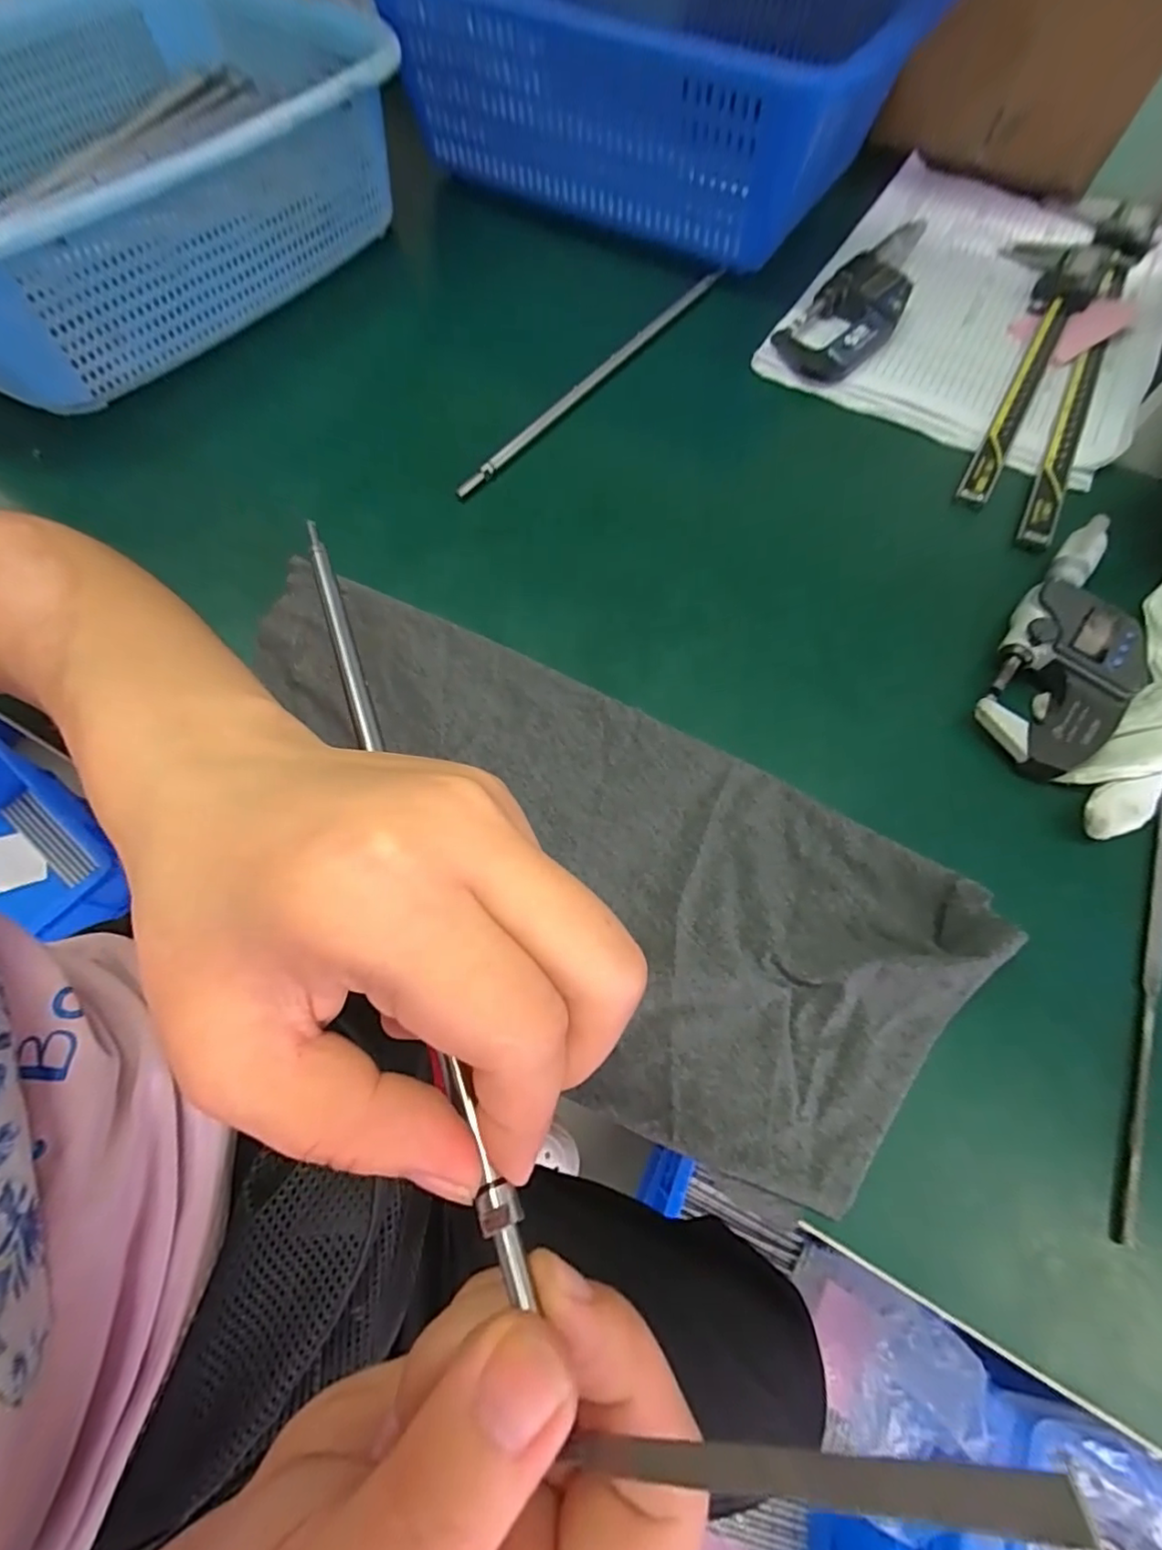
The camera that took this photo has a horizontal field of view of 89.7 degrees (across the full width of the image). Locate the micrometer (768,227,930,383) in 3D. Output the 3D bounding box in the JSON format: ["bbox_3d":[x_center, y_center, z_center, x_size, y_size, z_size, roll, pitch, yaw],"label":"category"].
[{"bbox_3d":[0.195,-0.318,0.390,0.056,0.020,0.171,41,72,14],"label":"micrometer"}]

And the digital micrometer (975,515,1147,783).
[{"bbox_3d":[0.230,-0.065,0.272,0.055,0.021,0.146,28,69,9],"label":"digital micrometer"}]

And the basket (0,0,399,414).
[{"bbox_3d":[-0.261,-0.342,0.341,0.329,0.089,0.209,-41,74,-17],"label":"basket"}]

